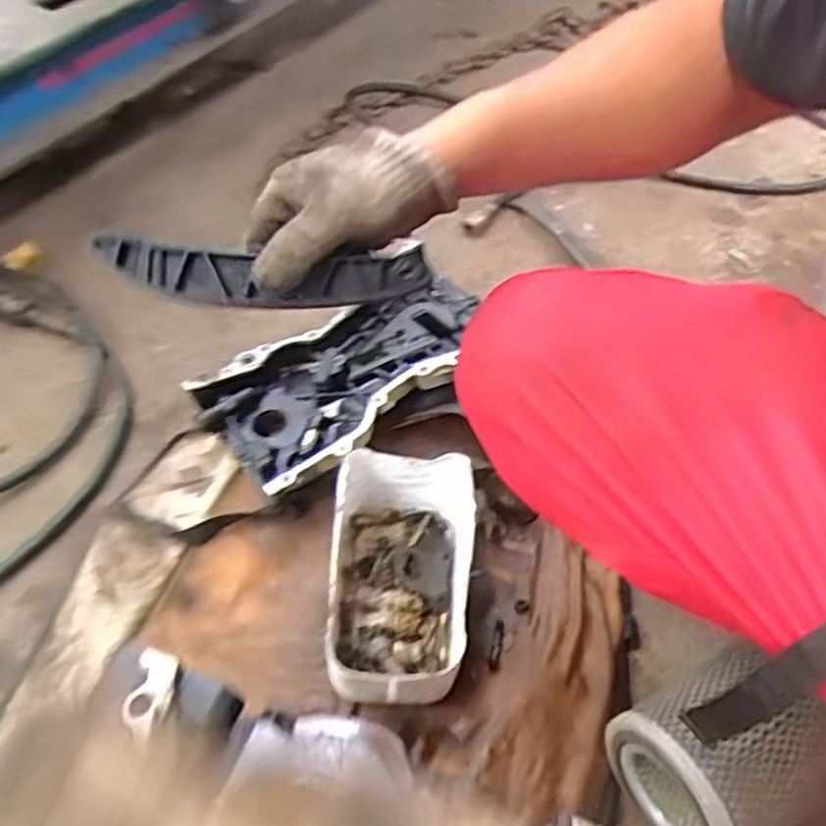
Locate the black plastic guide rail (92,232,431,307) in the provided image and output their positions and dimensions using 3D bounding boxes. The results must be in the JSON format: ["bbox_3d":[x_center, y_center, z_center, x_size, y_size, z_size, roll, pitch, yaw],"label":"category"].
[{"bbox_3d":[-0.093,-0.085,0.436,0.199,0.032,0.030,2,50,-2],"label":"black plastic guide rail"}]

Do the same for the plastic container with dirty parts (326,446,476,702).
[{"bbox_3d":[-0.016,0.151,0.641,0.131,0.093,0.230,3,50,-1],"label":"plastic container with dirty parts"}]

